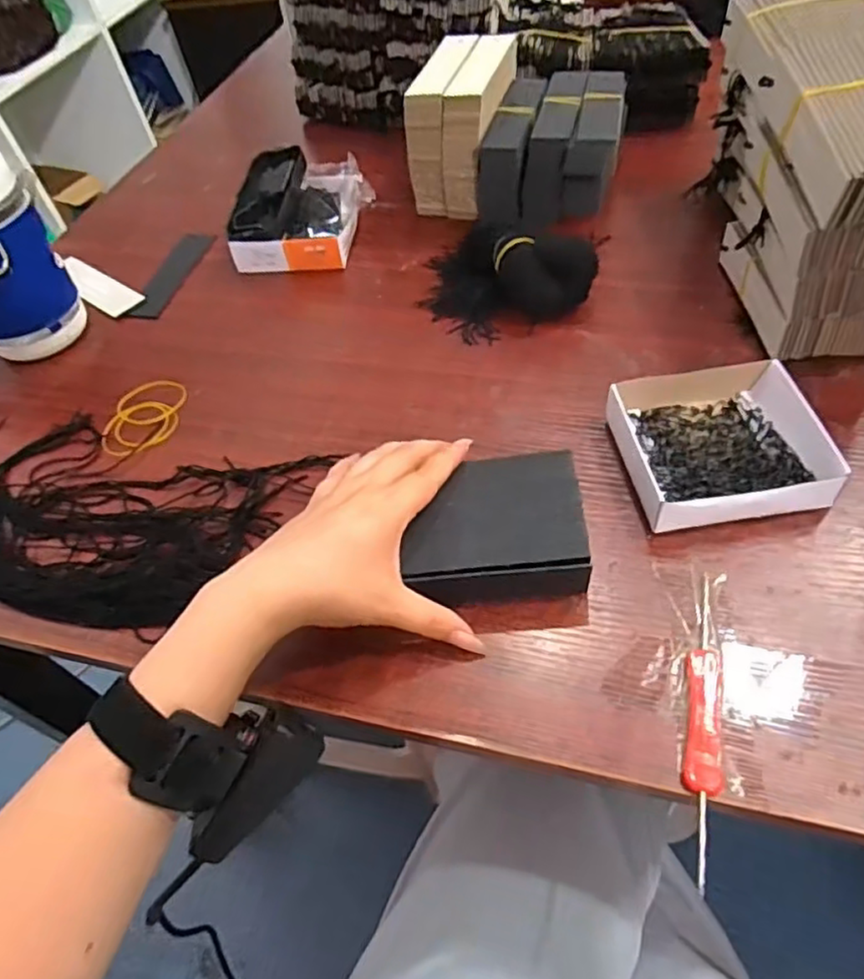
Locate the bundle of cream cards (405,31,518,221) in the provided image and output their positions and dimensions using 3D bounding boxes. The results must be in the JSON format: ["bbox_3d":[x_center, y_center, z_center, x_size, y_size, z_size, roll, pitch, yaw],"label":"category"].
[{"bbox_3d":[0.030,-0.328,0.604,0.070,0.106,0.130,11,52,16],"label":"bundle of cream cards"}]

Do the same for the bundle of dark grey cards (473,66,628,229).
[{"bbox_3d":[0.112,-0.307,0.599,0.108,0.079,0.135,10,52,15],"label":"bundle of dark grey cards"}]

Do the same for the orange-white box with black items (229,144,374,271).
[{"bbox_3d":[-0.112,-0.246,0.591,0.116,0.056,0.113,1,50,8],"label":"orange-white box with black items"}]

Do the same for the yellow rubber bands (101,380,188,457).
[{"bbox_3d":[-0.206,-0.055,0.478,0.053,0.004,0.075,-2,49,5],"label":"yellow rubber bands"}]

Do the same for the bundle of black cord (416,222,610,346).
[{"bbox_3d":[0.045,-0.165,0.508,0.144,0.051,0.094,21,55,23],"label":"bundle of black cord"}]

